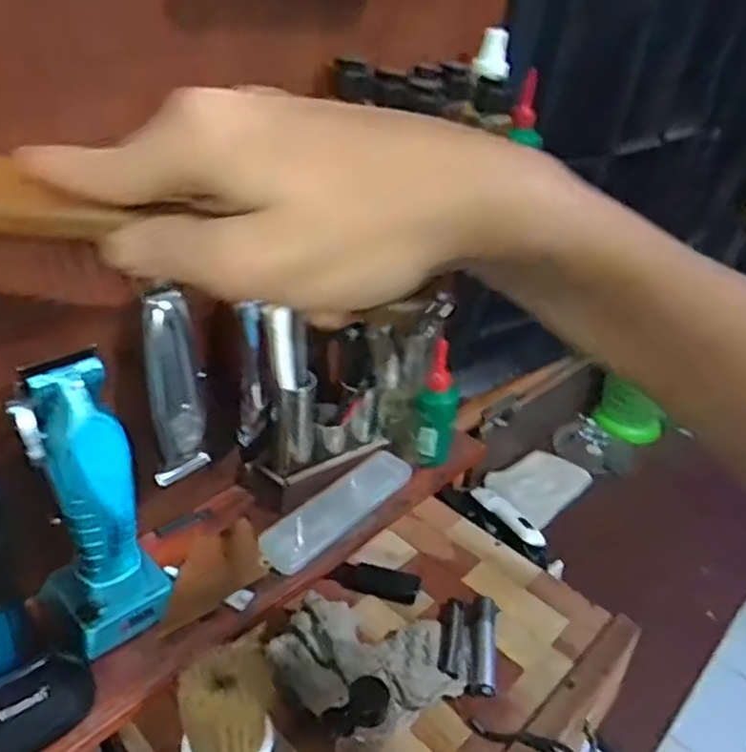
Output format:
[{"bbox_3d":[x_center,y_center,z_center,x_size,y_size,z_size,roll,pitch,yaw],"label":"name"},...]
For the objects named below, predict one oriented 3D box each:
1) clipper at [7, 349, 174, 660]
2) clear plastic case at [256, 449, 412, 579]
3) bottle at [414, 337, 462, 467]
[{"bbox_3d":[-0.172,0.083,0.422,0.064,0.186,0.069,30,39,33],"label":"clipper"},{"bbox_3d":[-0.026,0.106,0.565,0.039,0.026,0.162,26,37,29],"label":"clear plastic case"},{"bbox_3d":[0.059,0.026,0.613,0.042,0.103,0.044,11,32,8],"label":"bottle"}]

